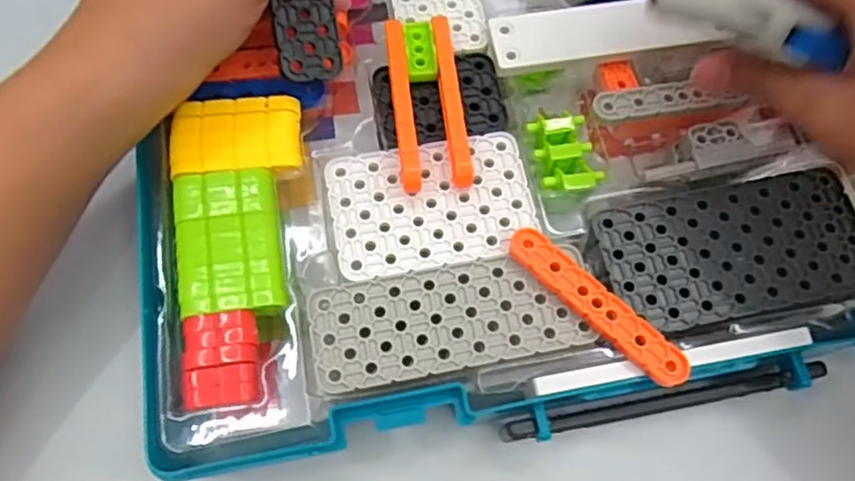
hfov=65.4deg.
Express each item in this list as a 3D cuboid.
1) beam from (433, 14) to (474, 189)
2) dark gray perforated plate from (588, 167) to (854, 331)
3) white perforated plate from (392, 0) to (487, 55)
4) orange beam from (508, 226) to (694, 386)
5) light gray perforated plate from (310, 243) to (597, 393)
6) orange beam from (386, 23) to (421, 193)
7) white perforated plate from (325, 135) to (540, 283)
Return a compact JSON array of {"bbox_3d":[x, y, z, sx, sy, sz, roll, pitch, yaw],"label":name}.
[{"bbox_3d":[0.009,-0.054,0.256,0.008,0.008,0.070,-7,70,-3],"label":"beam"},{"bbox_3d":[0.115,0.002,0.247,0.100,0.004,0.051,-10,71,-5],"label":"dark gray perforated plate"},{"bbox_3d":[0.005,-0.094,0.279,0.037,0.004,0.036,-7,71,-4],"label":"white perforated plate"},{"bbox_3d":[0.060,0.022,0.232,0.074,0.004,0.014,42,75,13],"label":"orange beam"},{"bbox_3d":[0.008,0.026,0.235,0.096,0.004,0.036,-10,71,-5],"label":"light gray perforated plate"},{"bbox_3d":[-0.010,-0.053,0.254,0.008,0.007,0.070,-5,70,-3],"label":"orange beam"},{"bbox_3d":[0.002,-0.014,0.250,0.074,0.004,0.050,-9,71,-4],"label":"white perforated plate"}]

